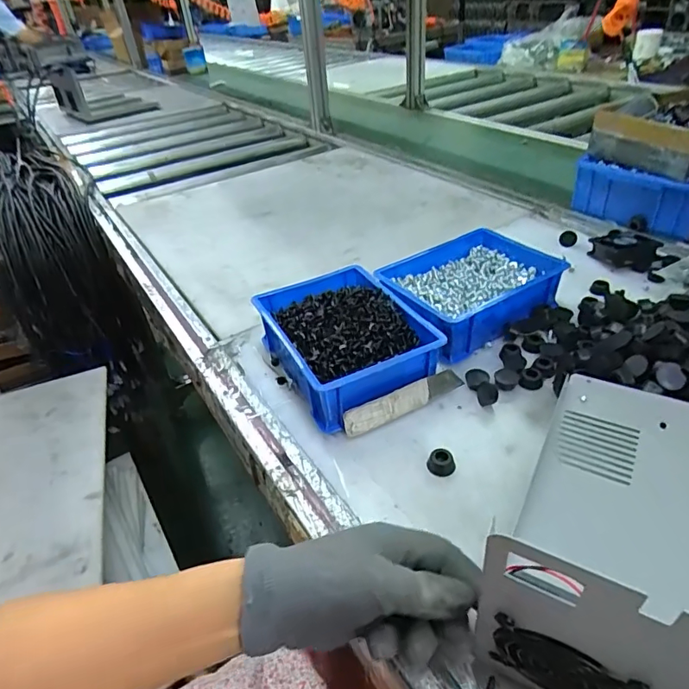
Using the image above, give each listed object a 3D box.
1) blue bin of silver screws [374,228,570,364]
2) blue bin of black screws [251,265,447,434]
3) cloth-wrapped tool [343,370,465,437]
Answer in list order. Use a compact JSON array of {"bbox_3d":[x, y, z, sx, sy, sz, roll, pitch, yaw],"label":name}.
[{"bbox_3d":[0.154,-0.071,0.614,0.208,0.056,0.152,-23,40,-22],"label":"blue bin of silver screws"},{"bbox_3d":[0.000,-0.005,0.548,0.145,0.070,0.188,-19,39,-18],"label":"blue bin of black screws"},{"bbox_3d":[0.061,0.057,0.494,0.133,0.027,0.005,-21,13,-20],"label":"cloth-wrapped tool"}]

